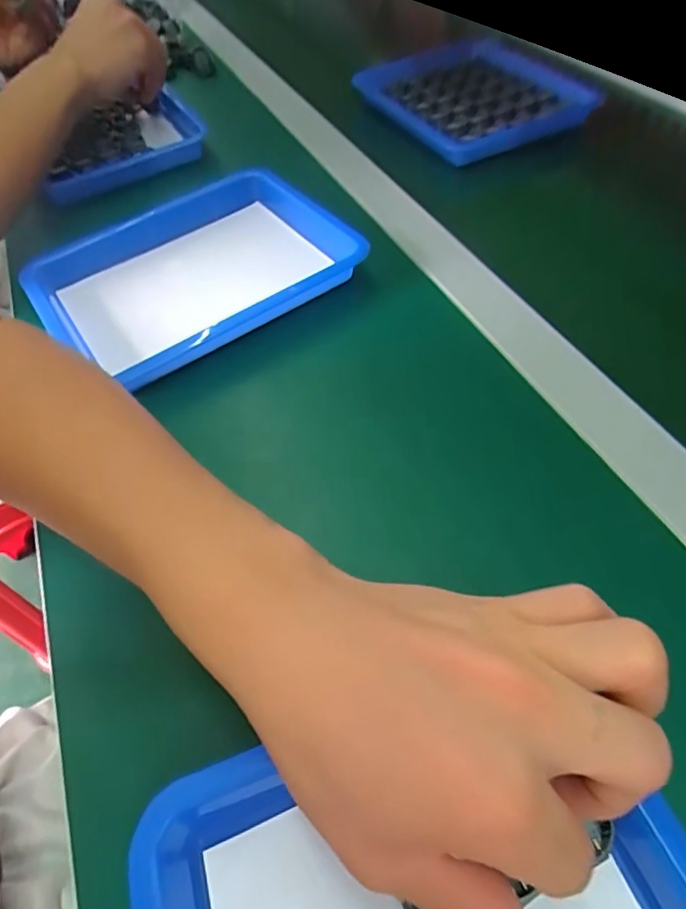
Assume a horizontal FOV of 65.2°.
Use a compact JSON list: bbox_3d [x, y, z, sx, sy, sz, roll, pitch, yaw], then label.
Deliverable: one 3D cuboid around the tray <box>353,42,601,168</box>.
[{"bbox_3d":[0.128,-0.375,0.554,0.170,0.021,0.217,-31,59,-9],"label":"tray"}]

